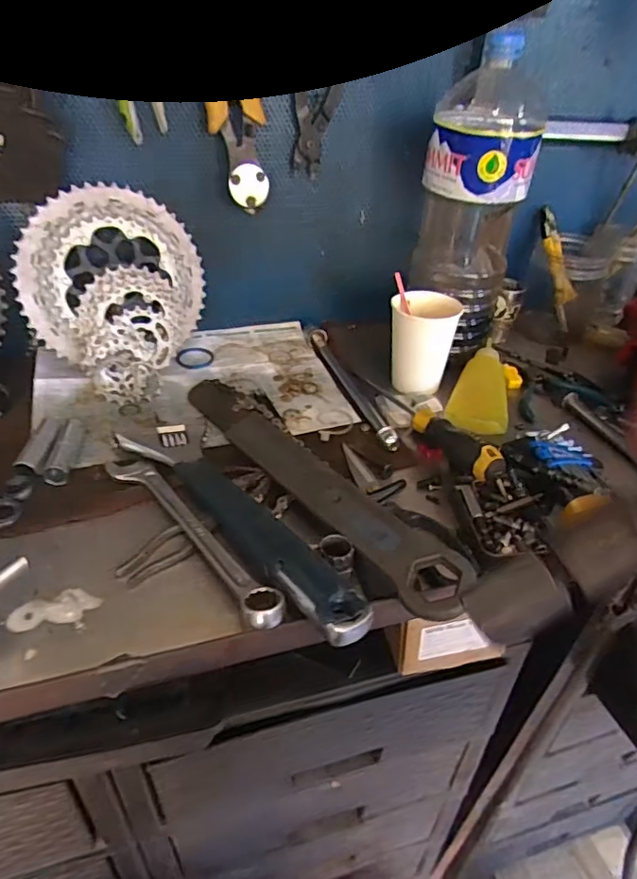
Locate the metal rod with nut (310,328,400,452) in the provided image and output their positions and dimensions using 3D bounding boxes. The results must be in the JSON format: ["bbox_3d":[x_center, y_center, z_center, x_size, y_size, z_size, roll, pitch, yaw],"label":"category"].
[{"bbox_3d":[0.033,-0.061,0.577,0.020,0.016,0.223,-10,38,-16],"label":"metal rod with nut"}]

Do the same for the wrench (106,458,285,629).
[{"bbox_3d":[-0.091,0.063,0.392,0.030,0.017,0.203,-26,44,-33],"label":"wrench"}]

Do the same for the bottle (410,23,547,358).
[{"bbox_3d":[0.158,-0.233,0.571,0.102,0.265,0.112,10,37,11],"label":"bottle"}]

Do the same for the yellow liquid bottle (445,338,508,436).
[{"bbox_3d":[0.169,-0.055,0.573,0.057,0.030,0.164,13,37,14],"label":"yellow liquid bottle"}]

